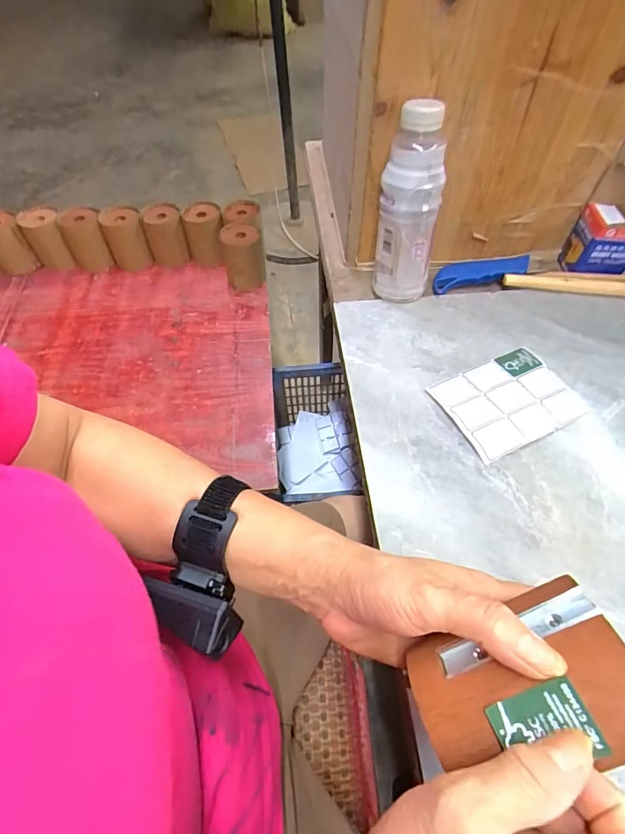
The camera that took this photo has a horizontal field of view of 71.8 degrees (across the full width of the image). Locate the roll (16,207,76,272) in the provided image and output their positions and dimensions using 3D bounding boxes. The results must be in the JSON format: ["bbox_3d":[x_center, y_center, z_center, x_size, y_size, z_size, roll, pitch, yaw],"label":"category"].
[{"bbox_3d":[-0.563,-0.373,0.924,0.074,0.113,0.074,-1,55,1],"label":"roll"}]

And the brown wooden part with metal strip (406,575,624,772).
[{"bbox_3d":[0.107,0.137,0.217,0.098,0.055,0.070,-29,46,10],"label":"brown wooden part with metal strip"}]

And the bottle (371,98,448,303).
[{"bbox_3d":[0.105,-0.222,0.474,0.065,0.193,0.067,7,56,6],"label":"bottle"}]

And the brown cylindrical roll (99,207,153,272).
[{"bbox_3d":[-0.398,-0.377,0.928,0.078,0.109,0.073,-1,55,1],"label":"brown cylindrical roll"}]

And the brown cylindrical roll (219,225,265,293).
[{"bbox_3d":[-0.142,-0.327,0.902,0.083,0.102,0.074,-12,56,-7],"label":"brown cylindrical roll"}]

